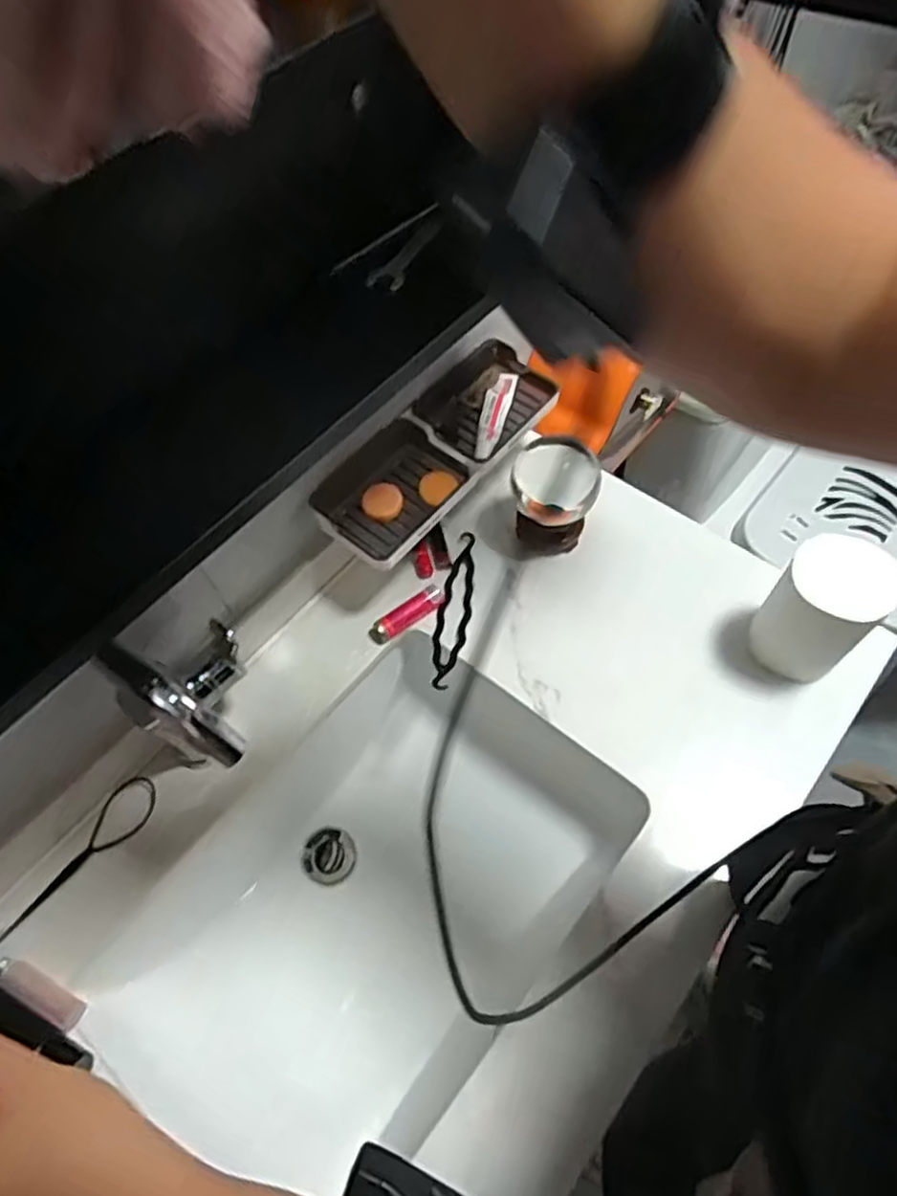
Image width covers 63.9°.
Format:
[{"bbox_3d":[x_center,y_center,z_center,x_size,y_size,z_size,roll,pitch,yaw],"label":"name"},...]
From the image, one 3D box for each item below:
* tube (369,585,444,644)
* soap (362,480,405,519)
[{"bbox_3d":[-0.042,0.016,0.729,0.084,0.017,0.023,-34,62,-17],"label":"tube"},{"bbox_3d":[-0.064,-0.095,0.703,0.038,0.014,0.035,-2,58,3],"label":"soap"}]

